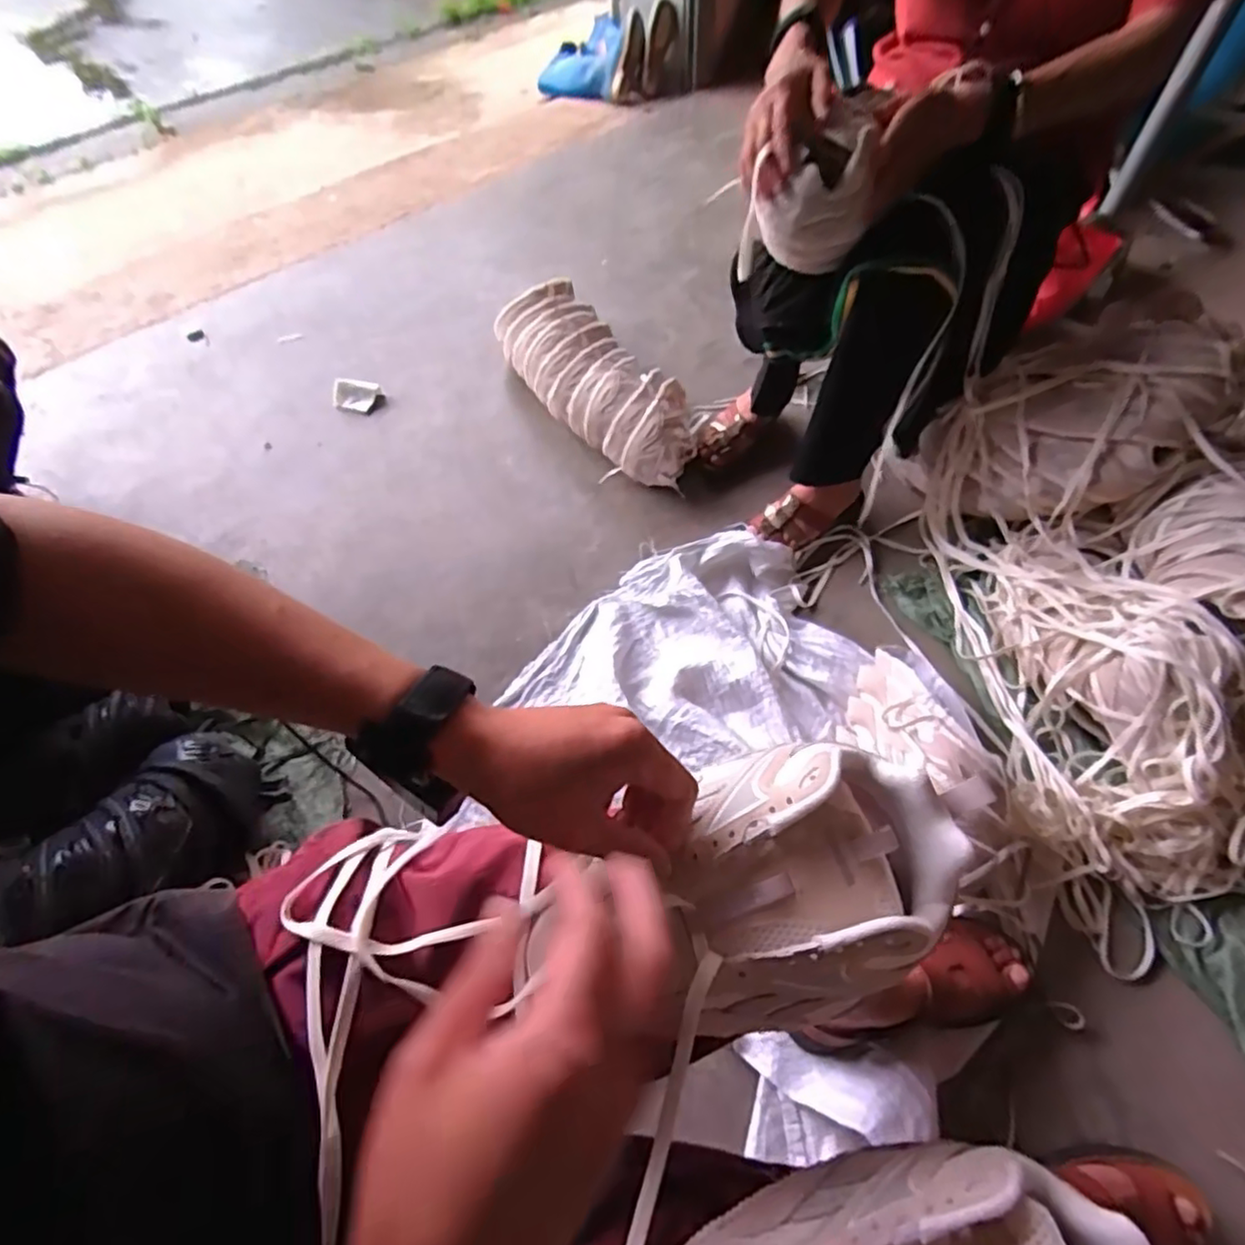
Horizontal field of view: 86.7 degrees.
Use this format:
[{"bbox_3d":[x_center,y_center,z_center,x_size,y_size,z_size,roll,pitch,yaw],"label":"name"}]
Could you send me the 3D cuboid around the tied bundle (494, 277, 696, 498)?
[{"bbox_3d":[-0.041,-0.465,1.239,0.202,0.125,0.501,-34,62,-17],"label":"tied bundle"}]

